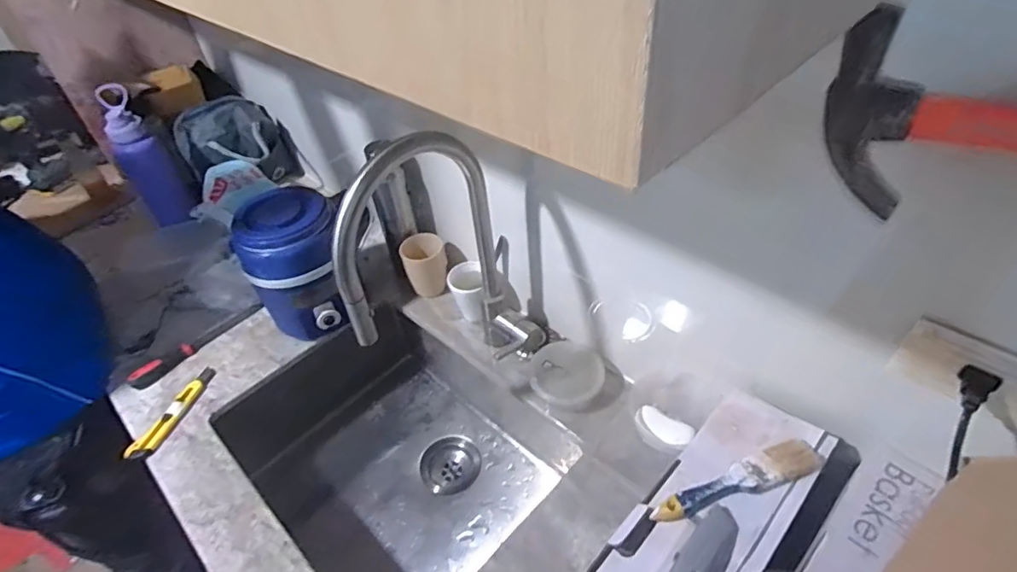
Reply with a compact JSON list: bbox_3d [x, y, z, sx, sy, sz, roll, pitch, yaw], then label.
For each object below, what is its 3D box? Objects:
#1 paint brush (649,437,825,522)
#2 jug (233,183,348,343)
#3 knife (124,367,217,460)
[{"bbox_3d":[0.240,0.203,0.562,0.190,0.018,0.035,-17,45,-11],"label":"paint brush"},{"bbox_3d":[-0.359,-0.031,0.947,0.176,0.238,0.141,0,44,6],"label":"jug"},{"bbox_3d":[-0.535,0.200,0.864,0.029,0.020,0.175,9,45,15],"label":"knife"}]

